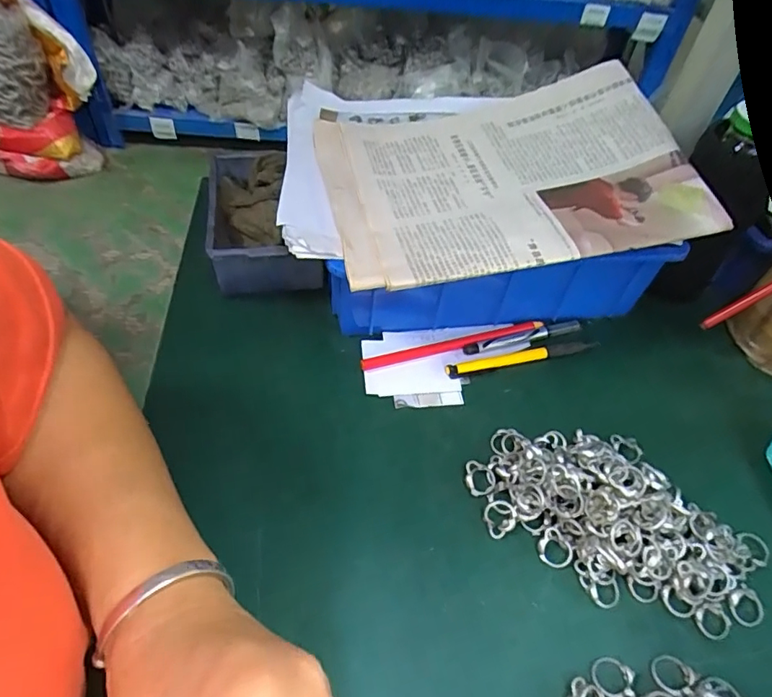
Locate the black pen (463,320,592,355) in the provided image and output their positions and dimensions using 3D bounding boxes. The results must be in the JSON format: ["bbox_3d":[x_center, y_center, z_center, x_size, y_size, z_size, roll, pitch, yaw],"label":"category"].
[{"bbox_3d":[0.124,-0.011,0.437,0.122,0.006,0.011,-13,53,-15],"label":"black pen"}]

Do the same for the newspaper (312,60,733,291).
[{"bbox_3d":[0.090,-0.148,0.403,0.272,0.053,0.211,-7,51,-11],"label":"newspaper"}]

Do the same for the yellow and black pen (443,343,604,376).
[{"bbox_3d":[0.113,0.007,0.422,0.133,0.006,0.011,-9,52,-12],"label":"yellow and black pen"}]

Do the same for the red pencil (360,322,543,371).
[{"bbox_3d":[0.057,-0.003,0.424,0.159,0.007,0.011,-13,53,-15],"label":"red pencil"}]

